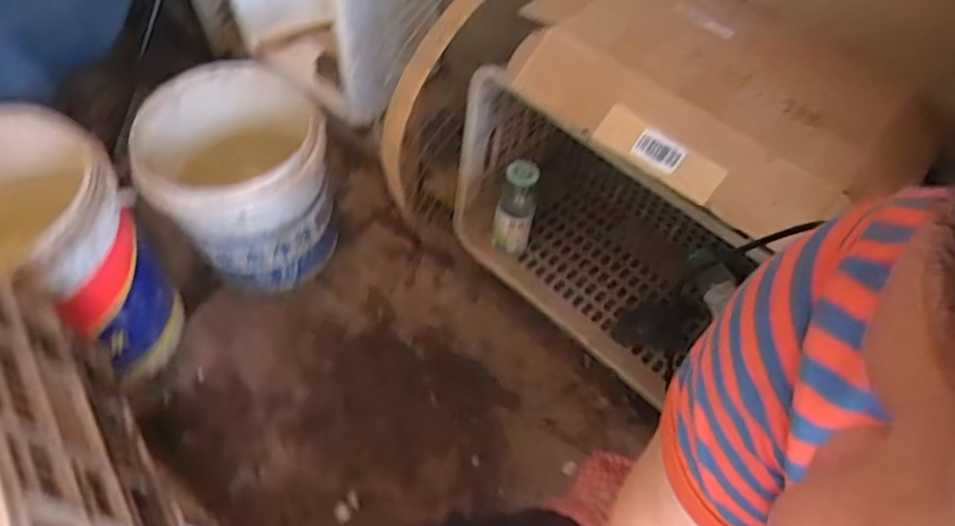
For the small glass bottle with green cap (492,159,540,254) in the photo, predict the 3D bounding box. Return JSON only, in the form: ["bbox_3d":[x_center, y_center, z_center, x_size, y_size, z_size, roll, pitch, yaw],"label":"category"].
[{"bbox_3d":[0.059,-0.083,1.013,0.064,0.158,0.074,6,59,3],"label":"small glass bottle with green cap"}]

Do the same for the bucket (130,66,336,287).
[{"bbox_3d":[-0.376,-0.126,1.054,0.266,0.283,0.245,0,58,0],"label":"bucket"}]

